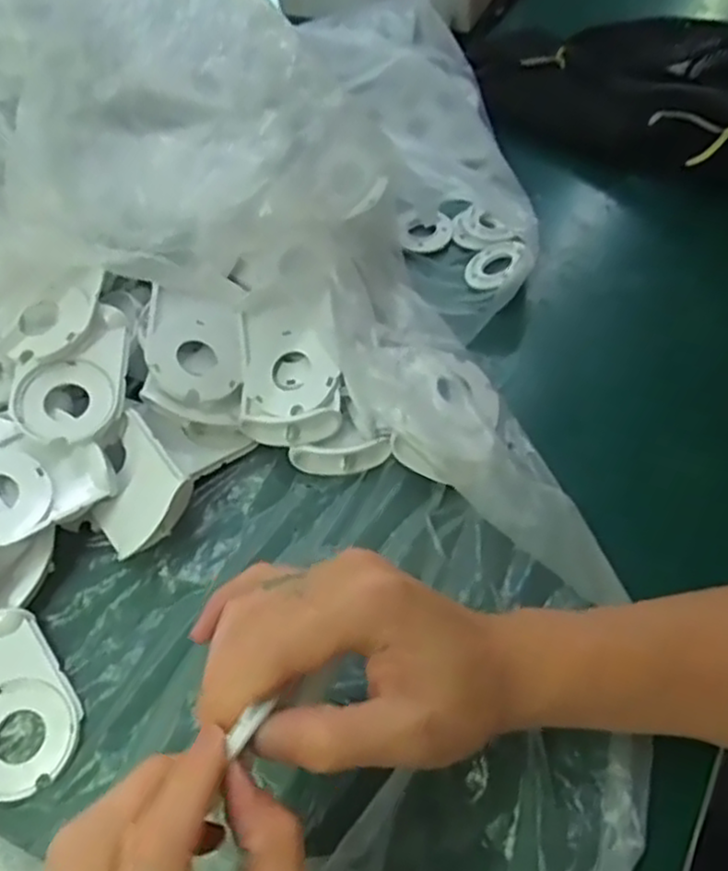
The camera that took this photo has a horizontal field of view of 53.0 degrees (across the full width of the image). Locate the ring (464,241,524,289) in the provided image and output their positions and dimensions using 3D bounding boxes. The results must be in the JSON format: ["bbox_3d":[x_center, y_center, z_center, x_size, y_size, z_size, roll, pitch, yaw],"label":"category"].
[{"bbox_3d":[0.087,-0.115,0.492,0.043,0.008,0.038,21,74,50],"label":"ring"}]

